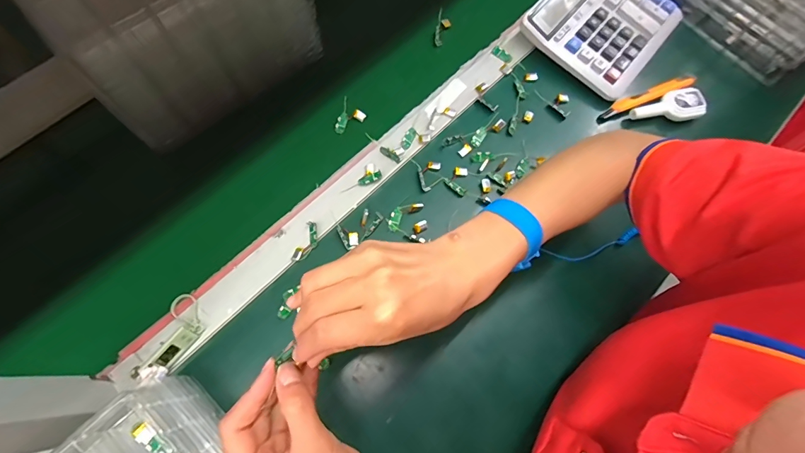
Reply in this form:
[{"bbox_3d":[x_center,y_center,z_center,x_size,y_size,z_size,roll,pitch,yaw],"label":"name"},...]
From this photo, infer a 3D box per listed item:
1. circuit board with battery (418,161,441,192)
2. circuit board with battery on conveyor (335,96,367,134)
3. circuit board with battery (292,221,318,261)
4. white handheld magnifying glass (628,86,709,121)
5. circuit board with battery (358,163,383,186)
[{"bbox_3d":[0.029,-0.062,0.464,0.021,0.006,0.041,22,71,6],"label":"circuit board with battery"},{"bbox_3d":[-0.072,-0.137,0.503,0.036,0.015,0.039,40,73,11],"label":"circuit board with battery on conveyor"},{"bbox_3d":[-0.104,0.018,0.436,0.019,0.006,0.045,21,71,5],"label":"circuit board with battery"},{"bbox_3d":[0.329,-0.147,0.492,0.084,0.021,0.039,-12,71,-7],"label":"white handheld magnifying glass"},{"bbox_3d":[-0.040,-0.061,0.464,0.029,0.004,0.025,-24,73,-10],"label":"circuit board with battery"}]

